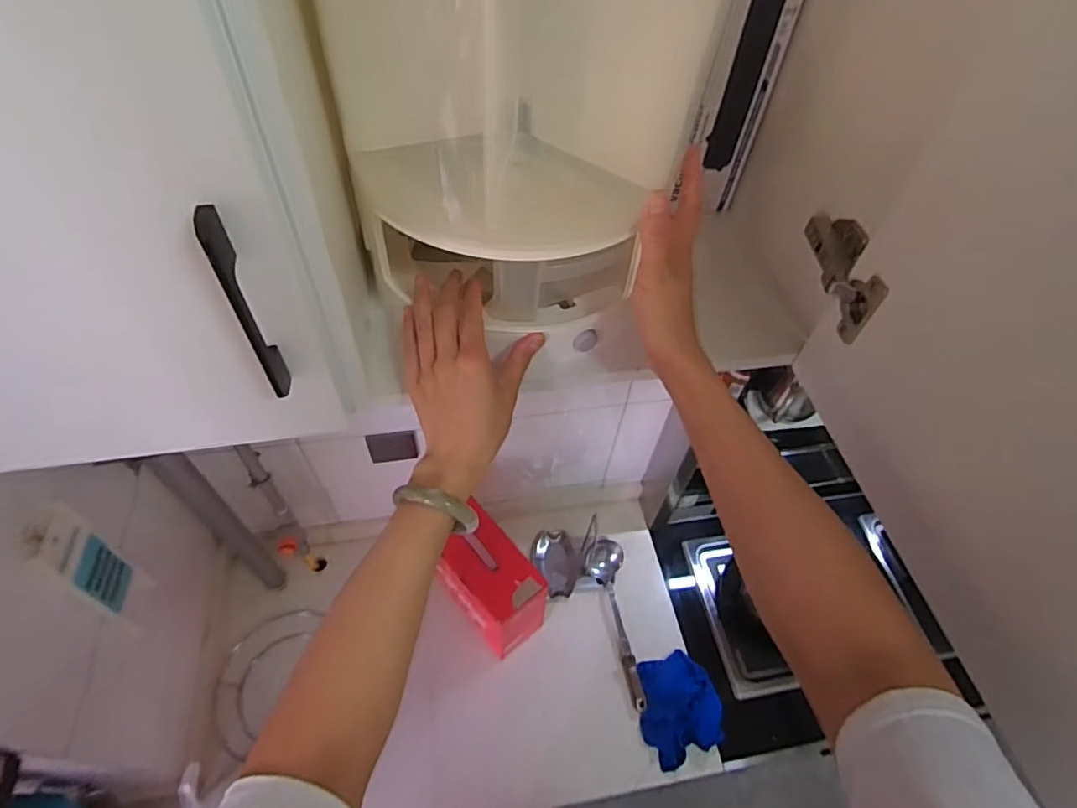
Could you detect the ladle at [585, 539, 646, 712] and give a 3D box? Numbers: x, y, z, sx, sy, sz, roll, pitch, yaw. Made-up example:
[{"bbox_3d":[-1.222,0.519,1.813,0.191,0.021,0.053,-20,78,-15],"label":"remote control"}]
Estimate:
[{"bbox_3d":[0.160,0.452,1.220,0.079,0.082,0.336,-3,54,-6],"label":"ladle"}]

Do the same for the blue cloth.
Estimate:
[{"bbox_3d":[0.277,0.598,1.153,0.164,0.039,0.177,-19,57,-17],"label":"blue cloth"}]

